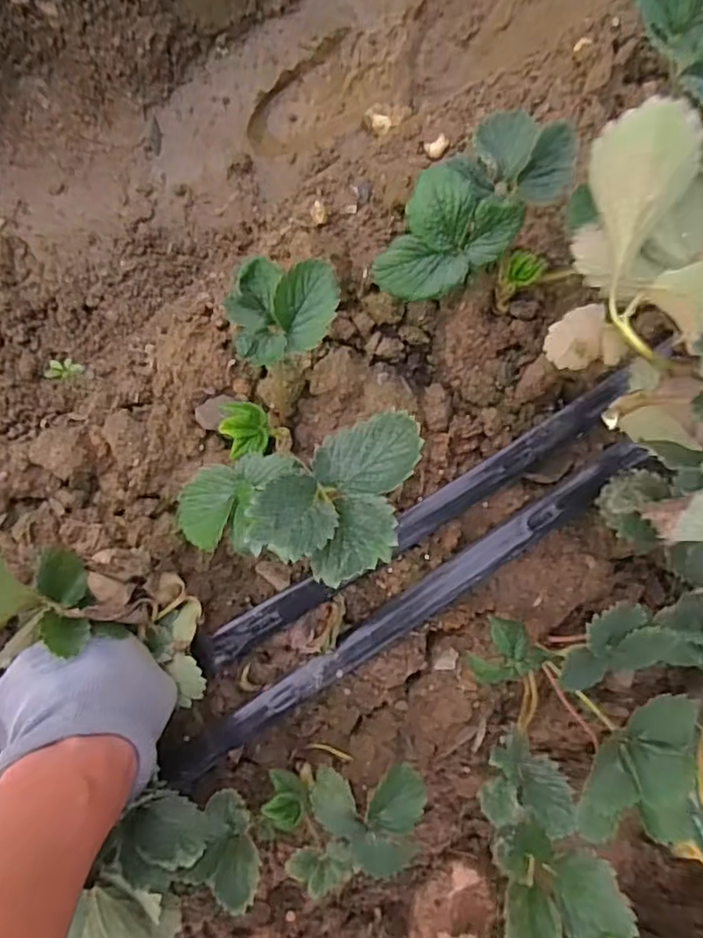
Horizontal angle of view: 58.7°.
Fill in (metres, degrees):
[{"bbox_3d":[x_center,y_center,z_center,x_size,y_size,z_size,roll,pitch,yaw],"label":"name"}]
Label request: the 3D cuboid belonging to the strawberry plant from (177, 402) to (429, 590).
[{"bbox_3d":[-0.037,0.009,0.352,0.126,0.125,0.089,7,91,-5],"label":"strawberry plant"}]

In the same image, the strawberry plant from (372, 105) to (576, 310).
[{"bbox_3d":[0.078,-0.142,0.382,0.127,0.072,0.090,-42,94,-2],"label":"strawberry plant"}]

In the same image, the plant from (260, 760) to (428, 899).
[{"bbox_3d":[-0.004,0.227,0.405,0.098,0.051,0.076,-5,92,-4],"label":"plant"}]

